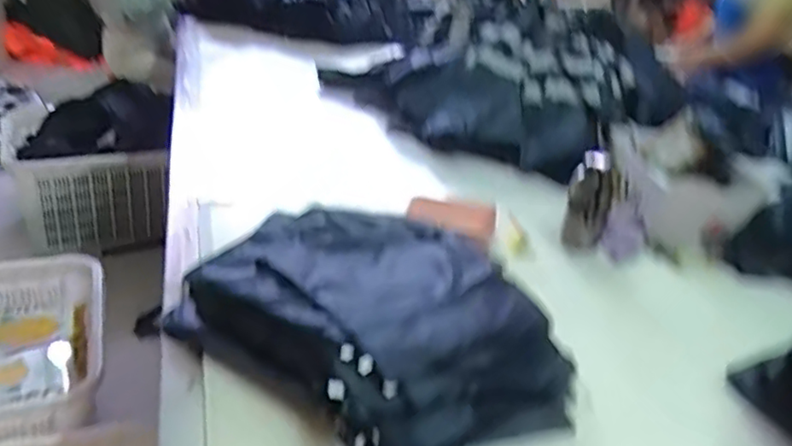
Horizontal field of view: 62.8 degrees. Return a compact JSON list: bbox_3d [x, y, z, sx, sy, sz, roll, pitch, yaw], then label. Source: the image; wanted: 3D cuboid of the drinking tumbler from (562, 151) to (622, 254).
[{"bbox_3d":[0.348,-0.032,1.158,0.079,0.163,0.077,13,27,14],"label":"drinking tumbler"}]

